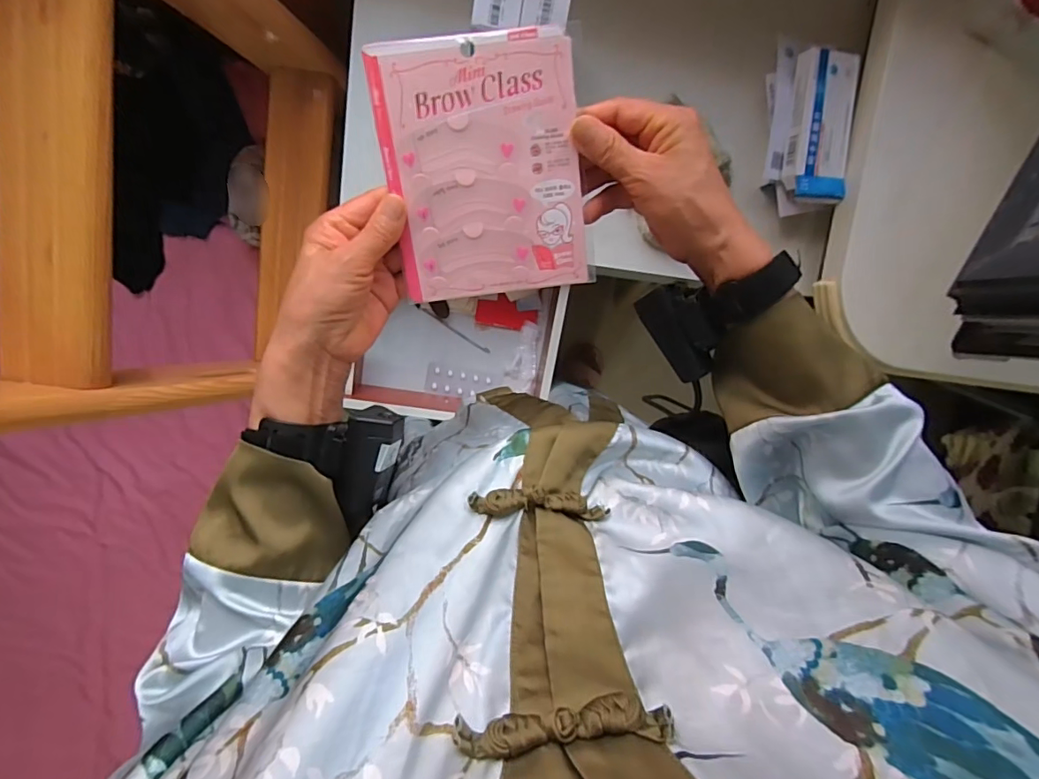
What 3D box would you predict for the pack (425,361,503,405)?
[{"bbox_3d":[-0.082,-0.008,0.739,0.107,0.008,0.050,16,95,-8],"label":"pack"}]

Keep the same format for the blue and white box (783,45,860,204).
[{"bbox_3d":[0.342,-0.298,0.572,0.067,0.027,0.160,1,97,-6],"label":"blue and white box"}]

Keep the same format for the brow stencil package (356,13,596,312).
[{"bbox_3d":[-0.022,-0.144,0.337,0.128,0.004,0.157,-8,110,-2],"label":"brow stencil package"}]

